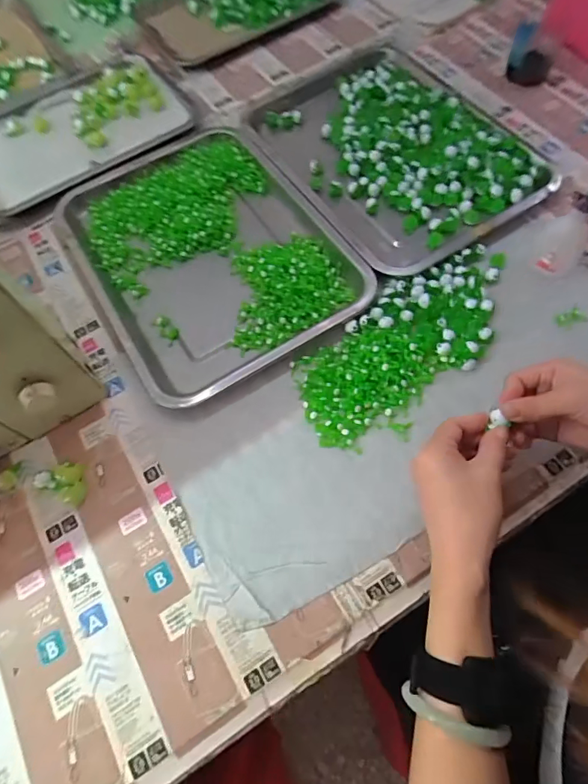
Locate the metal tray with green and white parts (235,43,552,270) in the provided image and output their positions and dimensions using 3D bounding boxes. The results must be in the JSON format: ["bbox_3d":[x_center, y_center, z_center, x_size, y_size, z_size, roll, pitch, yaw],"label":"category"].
[{"bbox_3d":[0.117,-0.313,0.557,0.253,0.029,0.371,-31,67,-11],"label":"metal tray with green and white parts"}]

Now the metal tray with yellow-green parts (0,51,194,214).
[{"bbox_3d":[-0.300,-0.368,0.607,0.285,0.023,0.239,-28,66,-10],"label":"metal tray with yellow-green parts"}]

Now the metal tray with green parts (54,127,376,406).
[{"bbox_3d":[-0.104,-0.164,0.506,0.259,0.023,0.345,-31,67,-11],"label":"metal tray with green parts"}]

